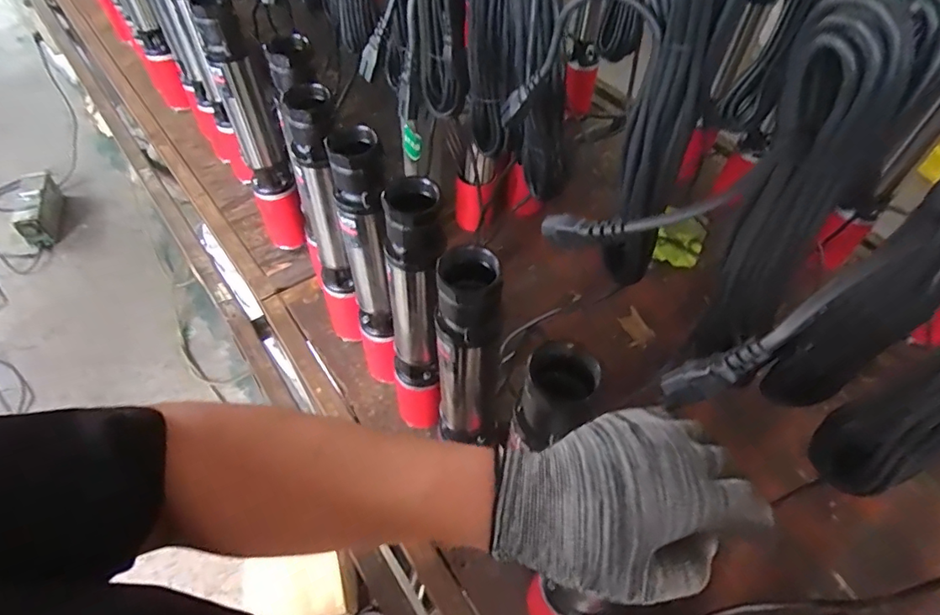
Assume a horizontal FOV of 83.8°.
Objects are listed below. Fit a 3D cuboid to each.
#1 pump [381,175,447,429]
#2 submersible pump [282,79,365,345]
[{"bbox_3d":[-0.064,0.023,0.632,0.068,0.383,0.076,-7,54,-7],"label":"pump"},{"bbox_3d":[-0.195,-0.095,0.751,0.065,0.443,0.072,-14,56,-12],"label":"submersible pump"}]

